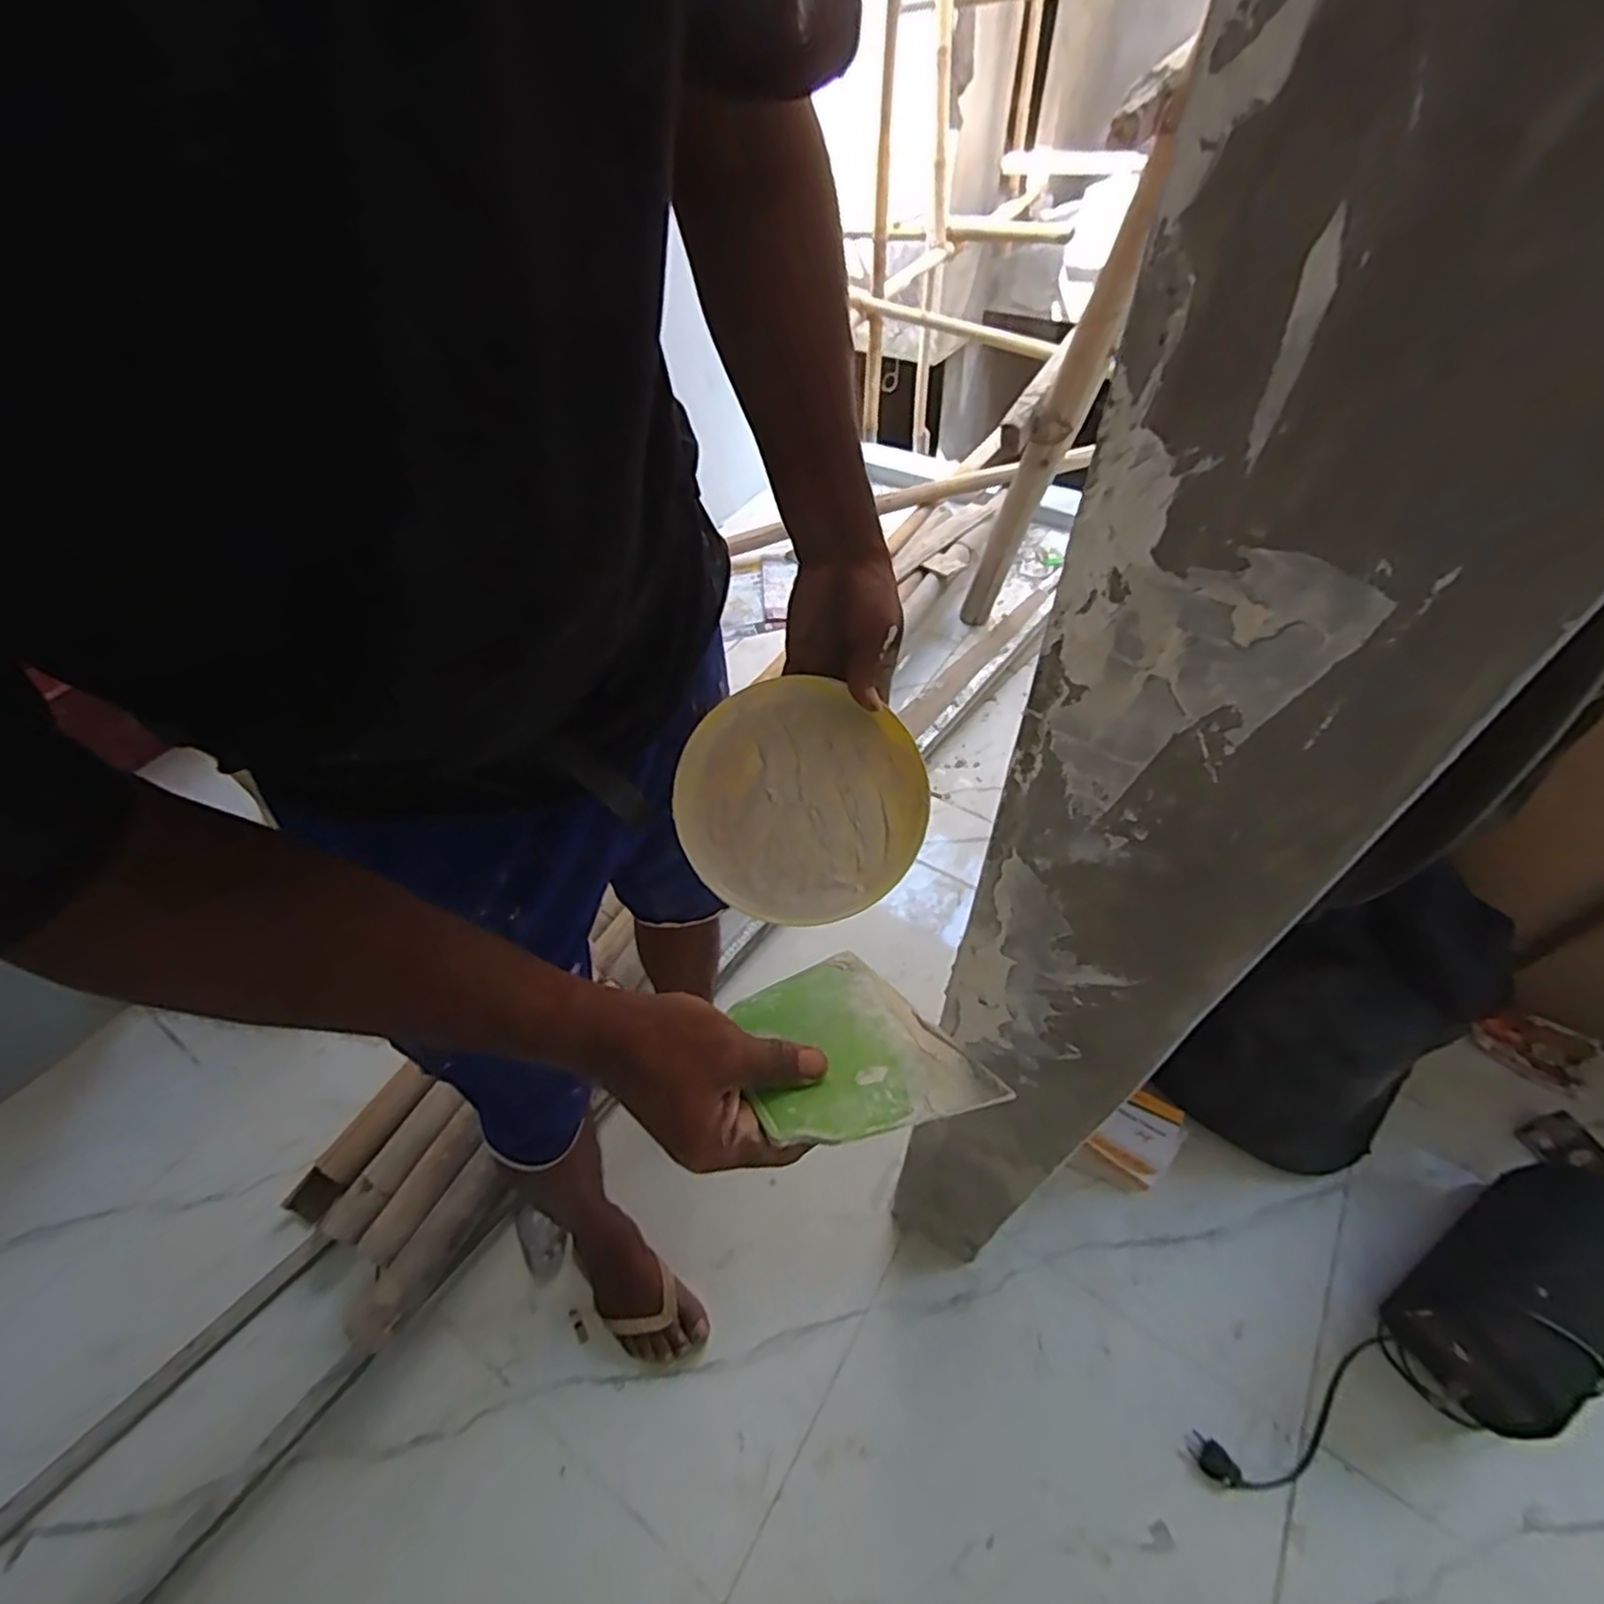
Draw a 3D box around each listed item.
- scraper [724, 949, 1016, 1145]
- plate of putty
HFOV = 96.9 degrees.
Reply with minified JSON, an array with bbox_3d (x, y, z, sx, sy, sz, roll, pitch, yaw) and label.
[{"bbox_3d":[0.020,0.143,0.420,0.117,0.006,0.161,-12,20,-24],"label":"scraper"},{"bbox_3d":[-0.002,-0.001,0.514,0.174,0.016,0.169,0,77,-1],"label":"plate of putty"}]

